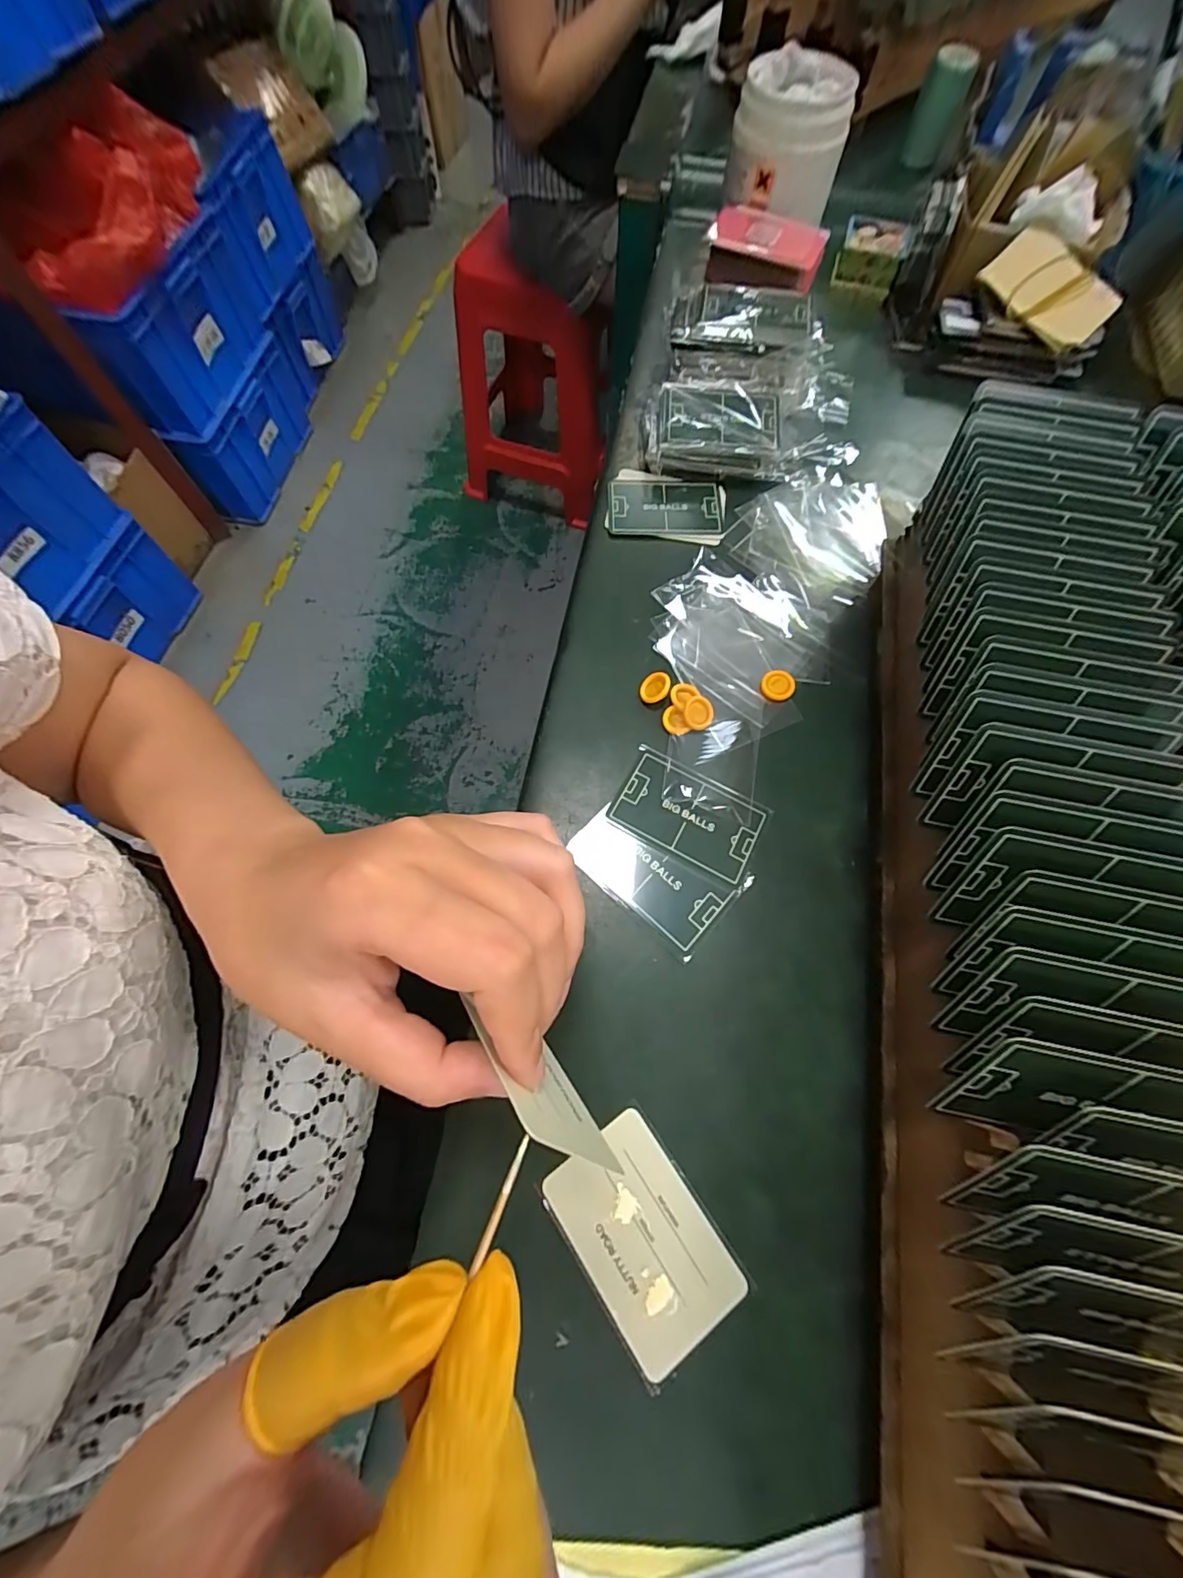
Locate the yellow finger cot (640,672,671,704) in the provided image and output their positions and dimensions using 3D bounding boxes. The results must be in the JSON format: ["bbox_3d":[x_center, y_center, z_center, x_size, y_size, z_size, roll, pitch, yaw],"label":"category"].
[{"bbox_3d":[0.040,-0.064,0.322,0.019,0.006,0.020,9,87,28],"label":"yellow finger cot"}]

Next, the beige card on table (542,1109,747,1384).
[{"bbox_3d":[0.023,0.199,0.228,0.054,0.004,0.084,-34,73,-13],"label":"beige card on table"}]

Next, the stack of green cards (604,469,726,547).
[{"bbox_3d":[0.056,-0.209,0.381,0.086,0.006,0.061,9,69,2],"label":"stack of green cards"}]

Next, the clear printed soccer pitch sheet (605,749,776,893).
[{"bbox_3d":[0.056,0.015,0.296,0.083,0.004,0.053,28,71,8],"label":"clear printed soccer pitch sheet"}]

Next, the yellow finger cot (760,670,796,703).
[{"bbox_3d":[0.120,-0.066,0.328,0.021,0.005,0.022,0,69,-1],"label":"yellow finger cot"}]

